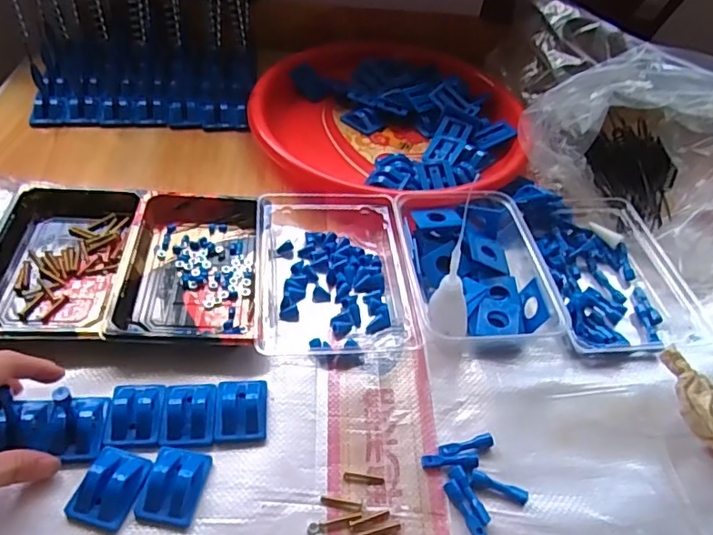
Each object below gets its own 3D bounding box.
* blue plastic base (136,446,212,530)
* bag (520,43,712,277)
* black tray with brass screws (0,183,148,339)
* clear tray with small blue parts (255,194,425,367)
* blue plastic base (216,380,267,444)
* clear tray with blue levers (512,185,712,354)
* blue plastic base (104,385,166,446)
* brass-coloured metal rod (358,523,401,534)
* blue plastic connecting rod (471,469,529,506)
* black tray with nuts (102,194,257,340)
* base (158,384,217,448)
[{"bbox_3d":[-0.111,0.129,0.343,0.033,0.017,0.045,9,46,1],"label":"blue plastic base"},{"bbox_3d":[0.298,-0.121,0.549,0.172,0.123,0.201,-20,52,-24],"label":"bag"},{"bbox_3d":[-0.235,-0.008,0.449,0.108,0.020,0.164,2,46,-6],"label":"black tray with brass screws"},{"bbox_3d":[-0.017,-0.002,0.467,0.125,0.034,0.164,0,46,-8],"label":"clear tray with small blue parts"},{"bbox_3d":[-0.077,0.094,0.380,0.033,0.014,0.043,-1,47,-9],"label":"blue plastic base"},{"bbox_3d":[0.211,-0.003,0.493,0.107,0.037,0.177,-3,47,-11],"label":"clear tray with blue levers"},{"bbox_3d":[-0.143,0.092,0.368,0.034,0.014,0.043,0,46,-8],"label":"blue plastic base"},{"bbox_3d":[0.014,0.159,0.341,0.026,0.004,0.006,-7,48,-14],"label":"brass-coloured metal rod"},{"bbox_3d":[0.090,0.140,0.360,0.037,0.006,0.011,15,46,6],"label":"blue plastic connecting rod"},{"bbox_3d":[-0.132,-0.003,0.459,0.100,0.021,0.161,1,46,-7],"label":"black tray with nuts"},{"bbox_3d":[-0.110,0.095,0.373,0.033,0.013,0.044,2,46,-6],"label":"base"}]

